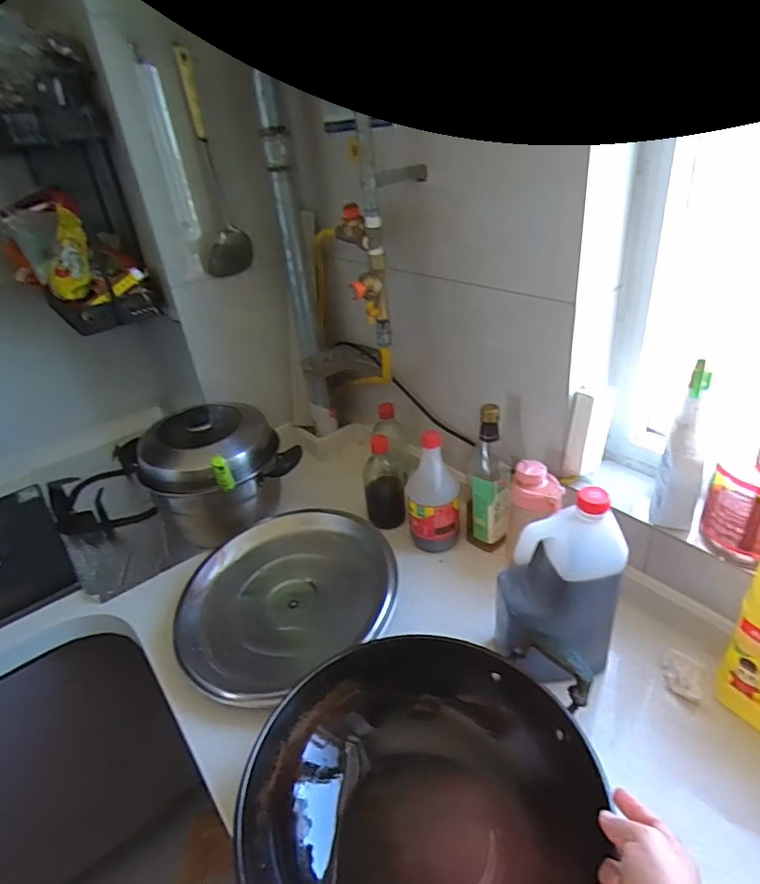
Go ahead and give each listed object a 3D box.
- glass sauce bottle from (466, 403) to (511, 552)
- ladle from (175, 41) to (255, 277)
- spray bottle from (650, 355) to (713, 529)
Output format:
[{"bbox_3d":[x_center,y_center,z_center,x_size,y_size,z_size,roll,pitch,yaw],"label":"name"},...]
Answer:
[{"bbox_3d":[0.175,0.056,0.858,0.066,0.256,0.077,-3,32,6],"label":"glass sauce bottle"},{"bbox_3d":[-0.304,-0.476,0.943,0.094,0.350,0.068,-13,32,-10],"label":"ladle"},{"bbox_3d":[0.384,0.013,0.662,0.051,0.209,0.052,13,37,29],"label":"spray bottle"}]

